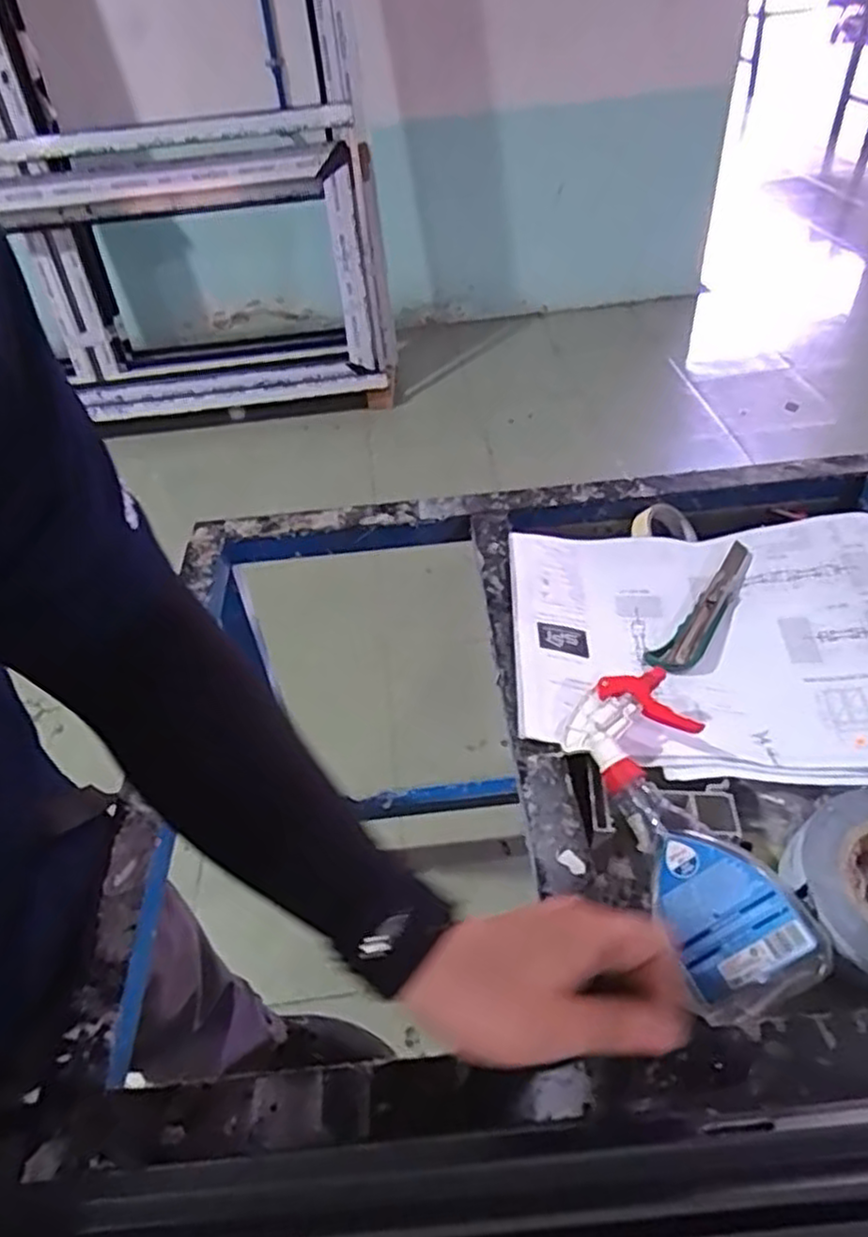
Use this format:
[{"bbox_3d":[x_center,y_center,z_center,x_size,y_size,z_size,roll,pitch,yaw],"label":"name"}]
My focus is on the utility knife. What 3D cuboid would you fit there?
[{"bbox_3d":[0.281,-0.016,0.760,0.044,0.023,0.192,23,51,28],"label":"utility knife"}]

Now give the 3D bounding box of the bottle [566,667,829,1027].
[{"bbox_3d":[0.194,0.165,0.576,0.103,0.079,0.259,-17,44,-11],"label":"bottle"}]

